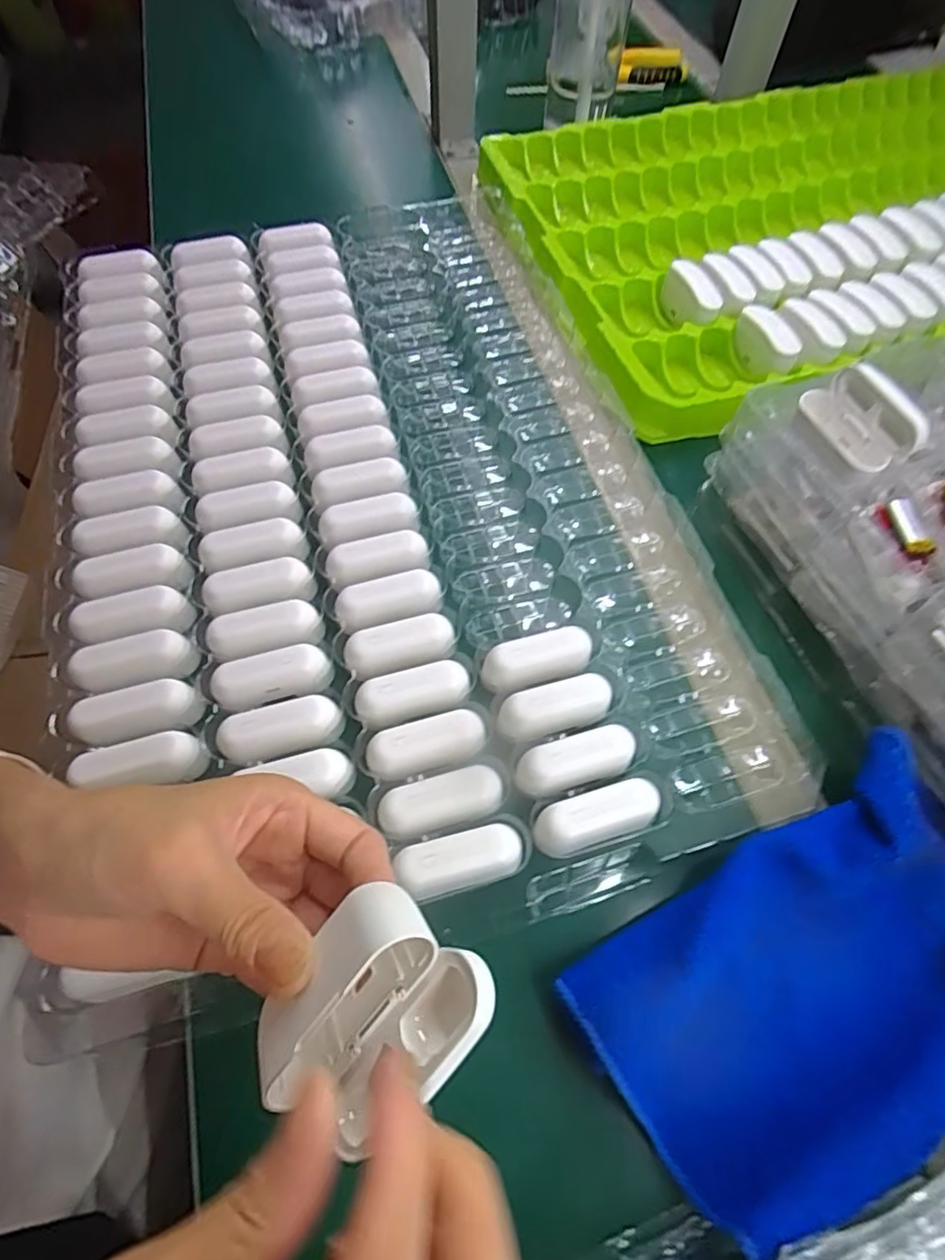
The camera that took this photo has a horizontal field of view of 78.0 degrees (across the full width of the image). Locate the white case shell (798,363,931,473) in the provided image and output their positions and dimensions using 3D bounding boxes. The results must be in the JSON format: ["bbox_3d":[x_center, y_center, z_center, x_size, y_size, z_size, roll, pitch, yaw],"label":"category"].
[{"bbox_3d":[0.223,-0.121,0.335,0.032,0.029,0.064,-13,63,-8],"label":"white case shell"}]

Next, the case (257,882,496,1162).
[{"bbox_3d":[-0.026,0.109,0.167,0.046,0.033,0.065,38,100,30],"label":"case"}]

